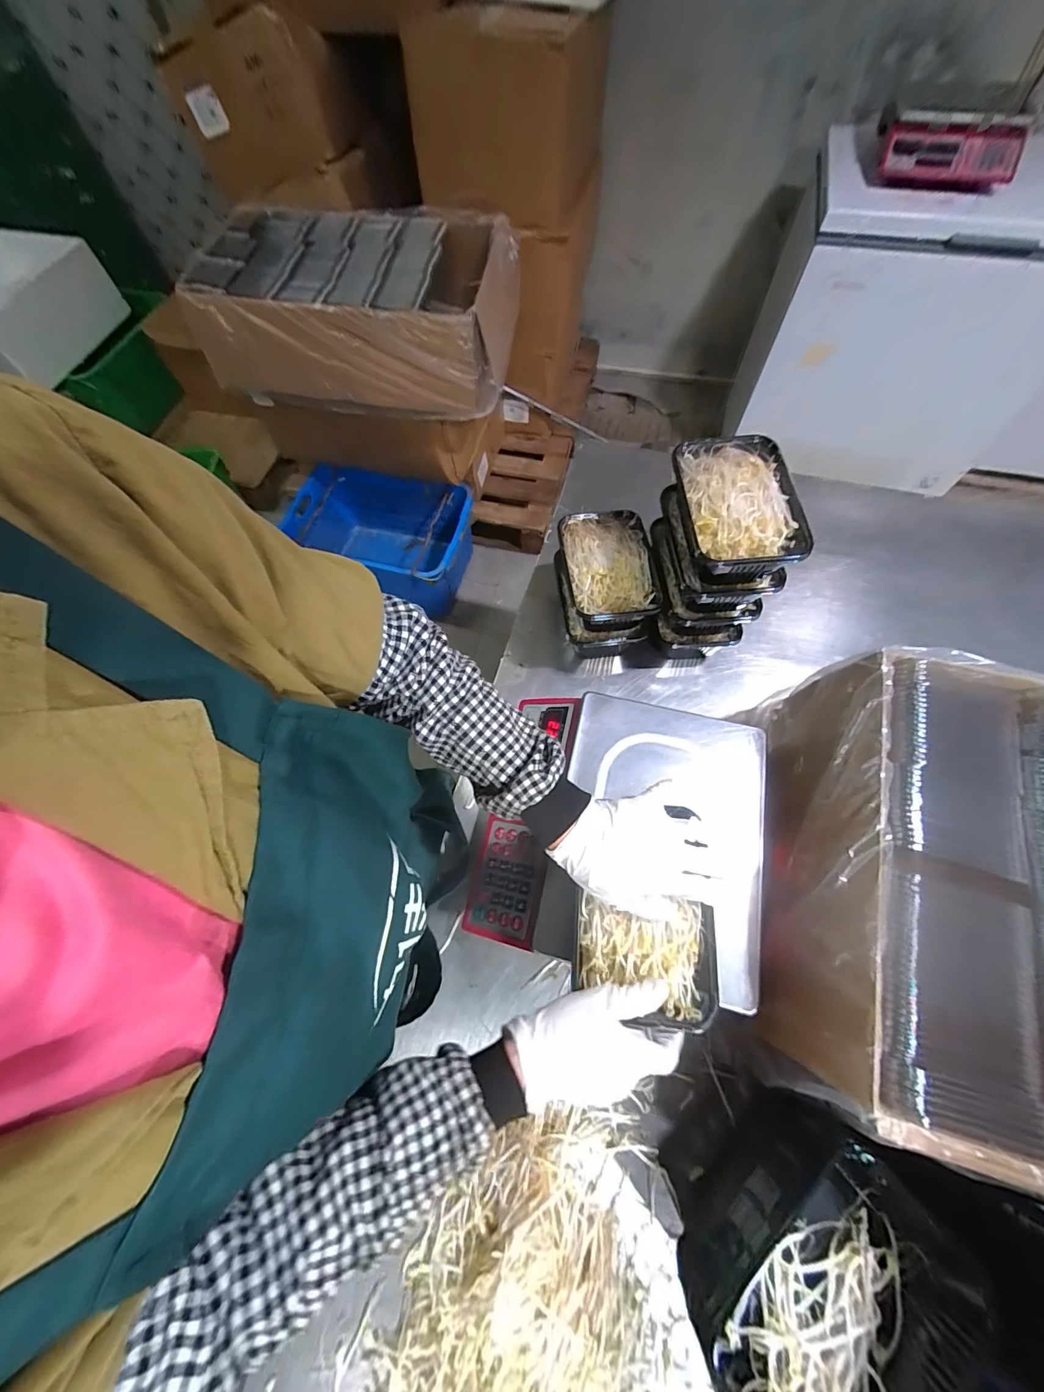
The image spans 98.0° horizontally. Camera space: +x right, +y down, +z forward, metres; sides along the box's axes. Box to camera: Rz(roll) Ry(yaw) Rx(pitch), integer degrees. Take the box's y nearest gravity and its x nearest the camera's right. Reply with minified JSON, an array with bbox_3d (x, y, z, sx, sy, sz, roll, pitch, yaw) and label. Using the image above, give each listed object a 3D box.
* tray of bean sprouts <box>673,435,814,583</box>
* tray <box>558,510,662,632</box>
[{"bbox_3d":[0.247,-0.213,0.535,0.124,0.066,0.185,-4,65,1],"label":"tray of bean sprouts"},{"bbox_3d":[0.122,-0.176,0.639,0.121,0.054,0.178,-7,65,-1],"label":"tray"}]

